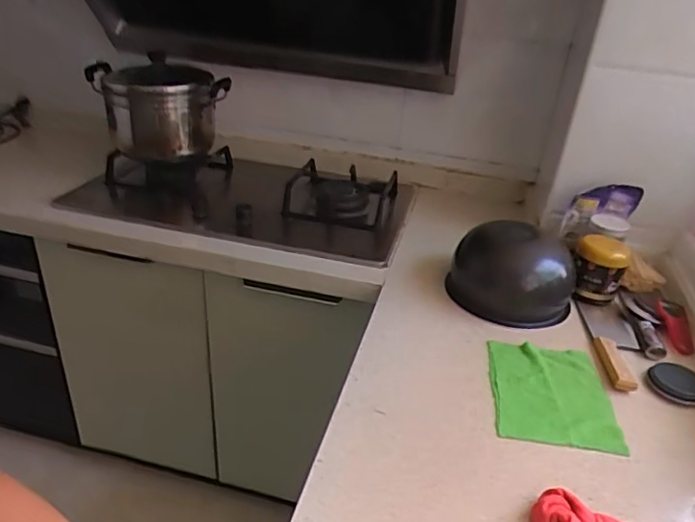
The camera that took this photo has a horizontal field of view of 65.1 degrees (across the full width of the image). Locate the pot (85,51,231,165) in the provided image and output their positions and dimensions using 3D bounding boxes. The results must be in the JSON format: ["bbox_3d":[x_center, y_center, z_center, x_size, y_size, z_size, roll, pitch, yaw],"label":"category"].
[{"bbox_3d":[-0.441,-0.361,1.292,0.274,0.198,0.230,-11,33,-25],"label":"pot"}]

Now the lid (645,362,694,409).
[{"bbox_3d":[0.493,0.184,0.814,0.079,0.010,0.076,3,29,-2],"label":"lid"}]

